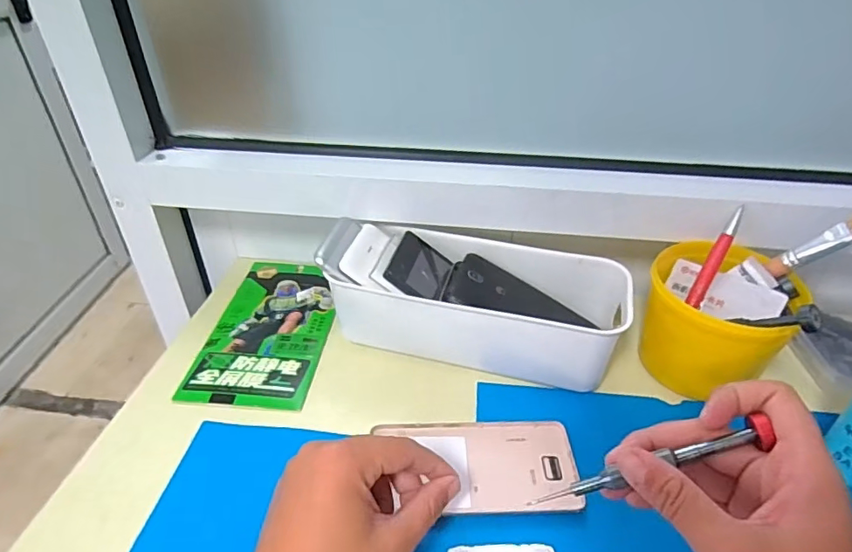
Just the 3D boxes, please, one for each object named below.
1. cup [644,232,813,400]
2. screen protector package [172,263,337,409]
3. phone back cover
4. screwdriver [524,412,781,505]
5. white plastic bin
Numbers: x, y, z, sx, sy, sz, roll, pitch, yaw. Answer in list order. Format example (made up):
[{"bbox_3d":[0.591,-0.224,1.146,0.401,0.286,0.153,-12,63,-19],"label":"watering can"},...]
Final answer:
[{"bbox_3d":[0.227,0.036,0.419,0.105,0.090,0.100,1,37,-1],"label":"cup"},{"bbox_3d":[-0.143,0.044,0.488,0.107,0.004,0.186,4,37,4],"label":"screen protector package"},{"bbox_3d":[0.038,0.134,0.371,0.136,0.008,0.071,0,37,-2],"label":"phone back cover"},{"bbox_3d":[0.112,0.098,0.266,0.120,0.012,0.012,-22,37,10],"label":"screwdriver"},{"bbox_3d":[0.040,0.022,0.454,0.255,0.082,0.105,11,38,13],"label":"white plastic bin"}]

